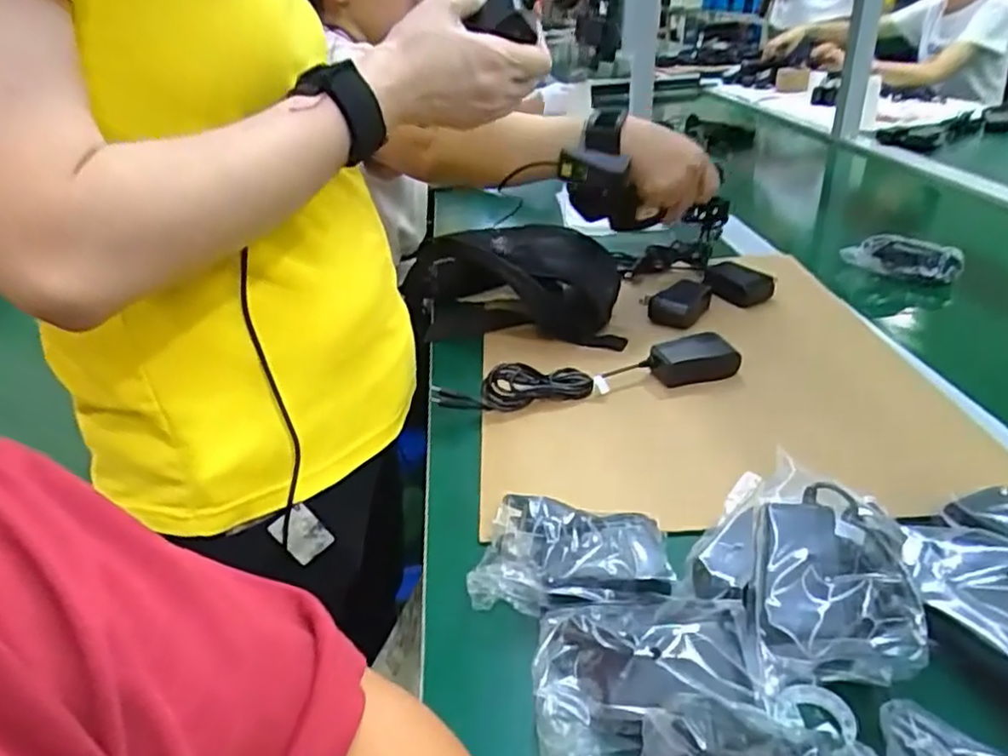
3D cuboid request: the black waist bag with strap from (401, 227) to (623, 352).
[{"bbox_3d":[0.015,-0.108,0.765,0.268,0.077,0.180,9,31,17],"label":"black waist bag with strap"}]

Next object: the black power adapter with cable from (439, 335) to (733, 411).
[{"bbox_3d":[0.074,0.000,0.590,0.267,0.041,0.028,-6,30,-9],"label":"black power adapter with cable"}]

